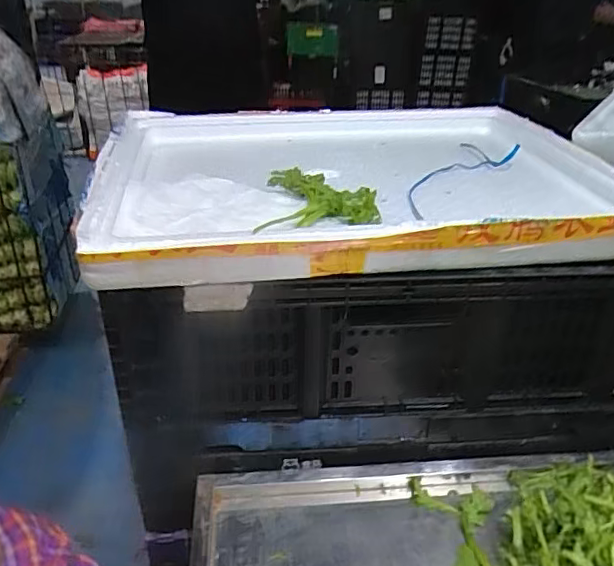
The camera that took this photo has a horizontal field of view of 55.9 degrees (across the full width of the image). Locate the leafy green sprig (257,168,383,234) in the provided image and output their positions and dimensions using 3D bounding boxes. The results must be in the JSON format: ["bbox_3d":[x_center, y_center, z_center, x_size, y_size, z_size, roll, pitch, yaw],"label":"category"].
[{"bbox_3d":[0.016,-0.084,0.609,0.121,0.025,0.144,0,30,-1],"label":"leafy green sprig"}]

